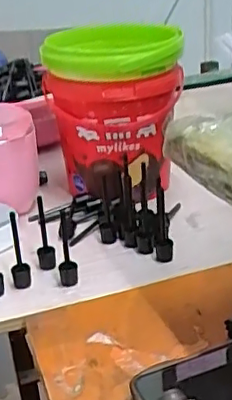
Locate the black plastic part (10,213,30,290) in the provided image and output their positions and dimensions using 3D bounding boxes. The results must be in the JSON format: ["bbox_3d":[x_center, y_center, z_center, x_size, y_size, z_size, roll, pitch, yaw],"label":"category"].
[{"bbox_3d":[-0.077,0.040,0.452,0.014,0.062,0.013,-9,26,-11],"label":"black plastic part"}]

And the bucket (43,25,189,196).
[{"bbox_3d":[-0.001,-0.086,0.580,0.131,0.162,0.117,-3,26,3],"label":"bucket"}]

